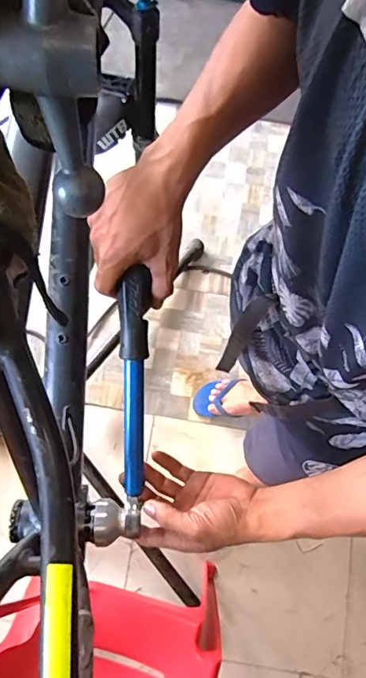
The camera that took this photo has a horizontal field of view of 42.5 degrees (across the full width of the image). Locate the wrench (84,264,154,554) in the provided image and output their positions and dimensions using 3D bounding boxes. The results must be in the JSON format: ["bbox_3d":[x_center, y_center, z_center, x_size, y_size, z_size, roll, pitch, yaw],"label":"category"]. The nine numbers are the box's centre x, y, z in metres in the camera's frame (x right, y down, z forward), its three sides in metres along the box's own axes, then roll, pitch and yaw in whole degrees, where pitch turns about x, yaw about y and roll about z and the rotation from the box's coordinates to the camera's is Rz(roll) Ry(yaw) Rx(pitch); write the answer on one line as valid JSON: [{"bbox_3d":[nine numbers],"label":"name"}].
[{"bbox_3d":[-0.061,0.073,0.499,0.048,0.035,0.288,6,95,1],"label":"wrench"}]

